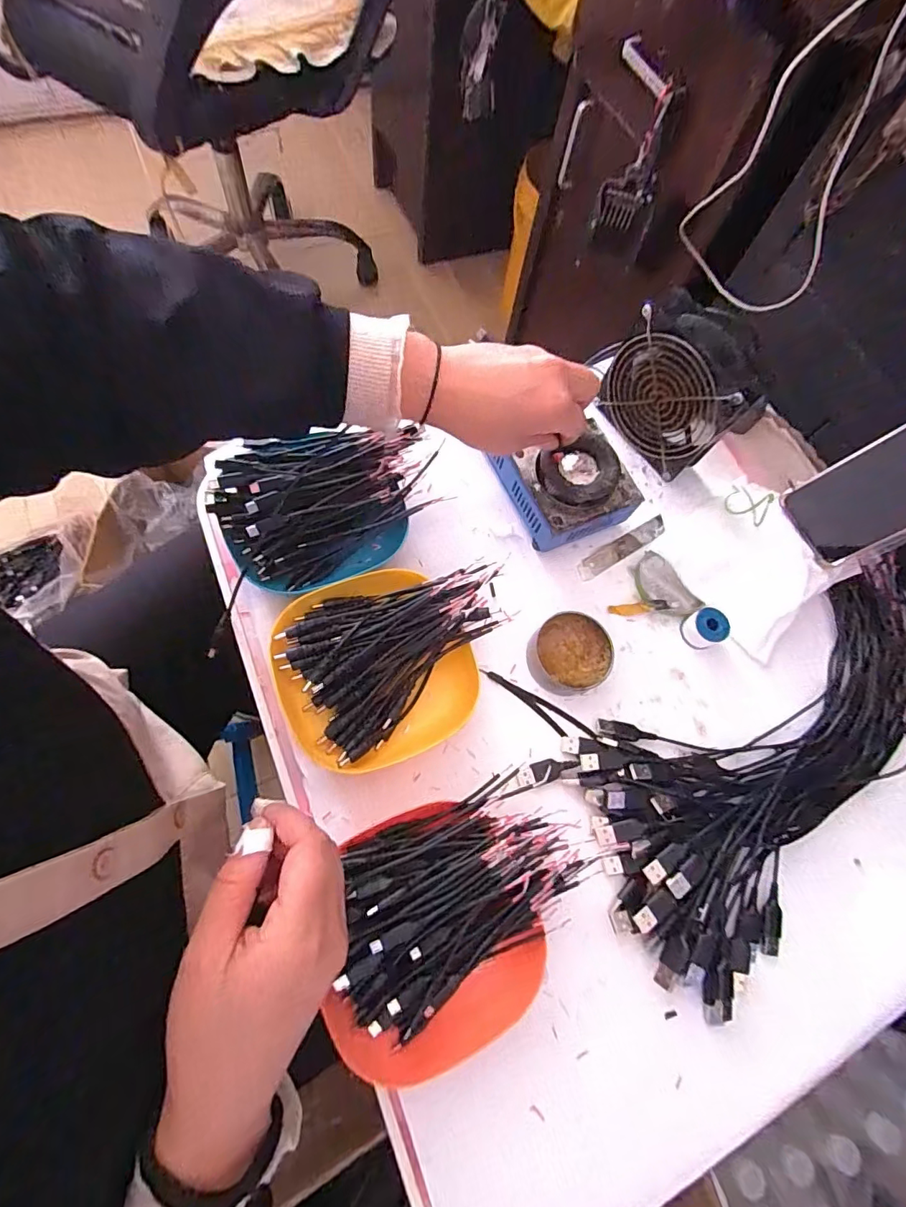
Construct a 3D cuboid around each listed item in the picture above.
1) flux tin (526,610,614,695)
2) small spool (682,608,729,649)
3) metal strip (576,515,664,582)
[{"bbox_3d":[0.093,0.040,0.407,0.067,0.025,0.061,2,70,-5],"label":"flux tin"},{"bbox_3d":[0.217,0.021,0.429,0.028,0.021,0.028,2,70,-5],"label":"small spool"},{"bbox_3d":[0.157,-0.051,0.462,0.103,0.004,0.019,-29,79,-16],"label":"metal strip"}]

